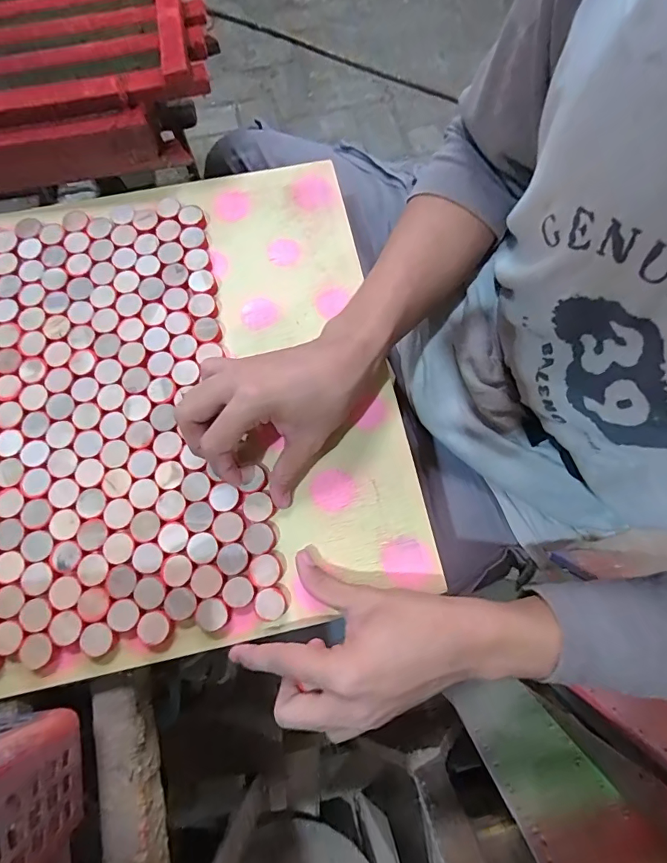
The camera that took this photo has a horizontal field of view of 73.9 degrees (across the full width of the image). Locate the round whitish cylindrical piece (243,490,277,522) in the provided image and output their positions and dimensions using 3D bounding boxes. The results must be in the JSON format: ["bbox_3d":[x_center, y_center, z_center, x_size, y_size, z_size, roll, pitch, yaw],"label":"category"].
[{"bbox_3d":[-0.055,0.056,0.330,0.021,0.010,0.021,0,75,-1],"label":"round whitish cylindrical piece"}]

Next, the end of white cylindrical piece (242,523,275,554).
[{"bbox_3d":[-0.054,0.078,0.325,0.022,0.009,0.021,0,75,-1],"label":"end of white cylindrical piece"}]

